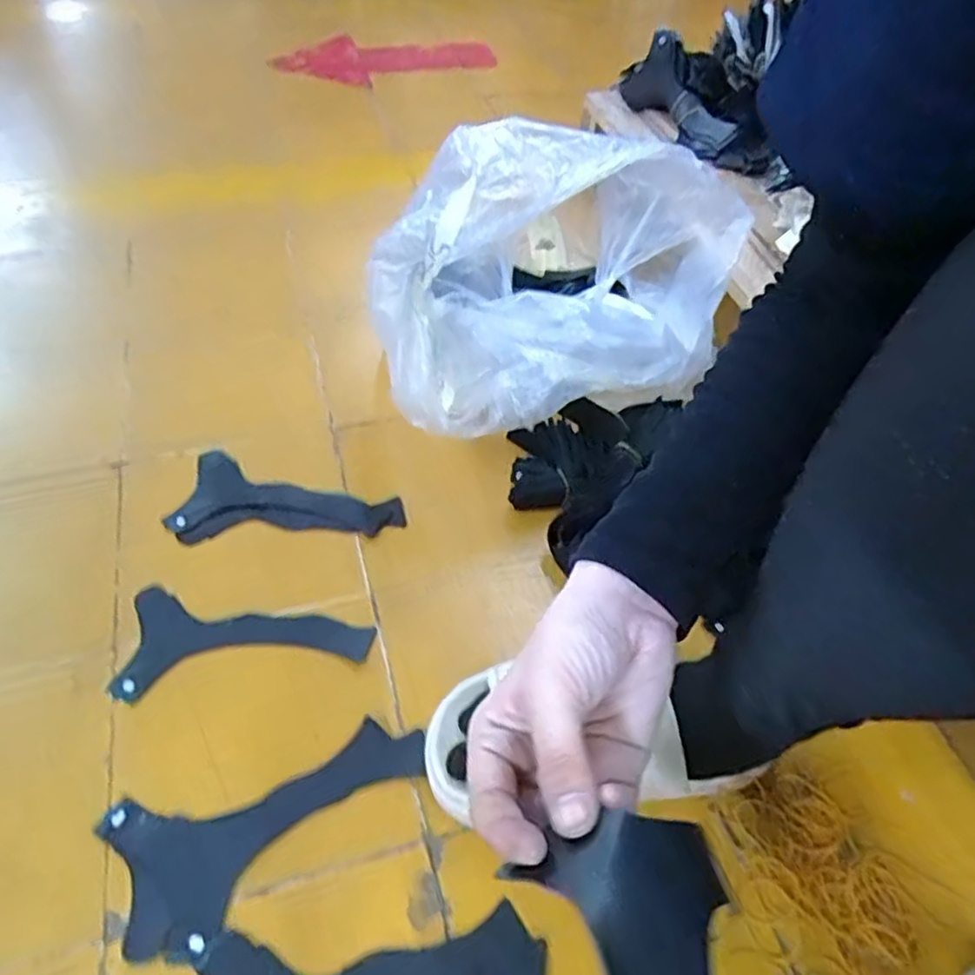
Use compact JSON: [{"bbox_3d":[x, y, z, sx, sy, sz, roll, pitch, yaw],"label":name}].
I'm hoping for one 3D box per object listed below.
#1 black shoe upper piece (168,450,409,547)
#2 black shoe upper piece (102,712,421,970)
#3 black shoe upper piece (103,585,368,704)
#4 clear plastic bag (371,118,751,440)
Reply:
[{"bbox_3d":[-0.183,0.021,0.635,0.199,0.022,0.091,11,50,6],"label":"black shoe upper piece"},{"bbox_3d":[-0.145,0.215,0.471,0.204,0.008,0.102,-25,55,-23],"label":"black shoe upper piece"},{"bbox_3d":[-0.187,0.120,0.545,0.187,0.010,0.087,1,50,-2],"label":"black shoe upper piece"},{"bbox_3d":[0.079,-0.202,0.662,0.371,0.172,0.263,-7,51,-12],"label":"clear plastic bag"}]

